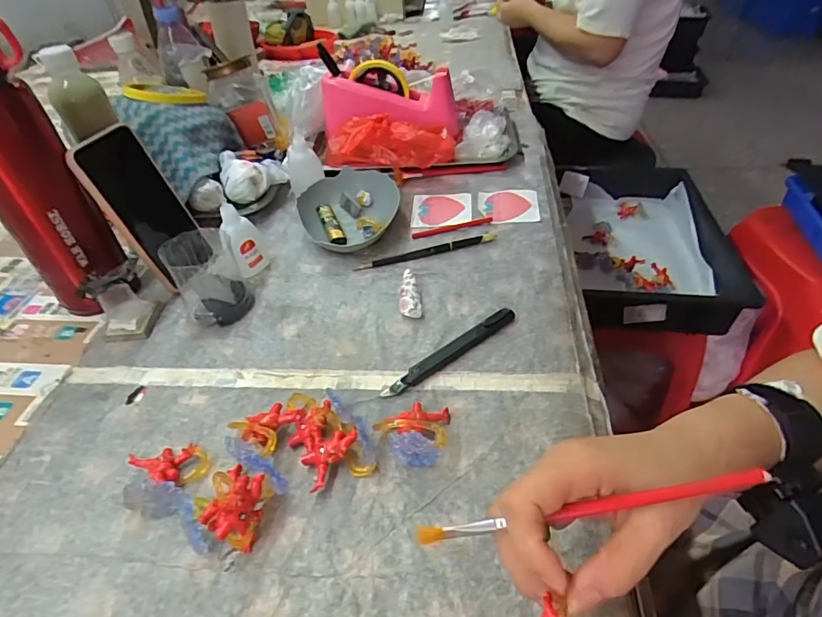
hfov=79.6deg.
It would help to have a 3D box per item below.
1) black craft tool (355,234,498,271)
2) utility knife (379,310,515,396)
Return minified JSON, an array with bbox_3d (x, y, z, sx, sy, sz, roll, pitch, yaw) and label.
[{"bbox_3d":[0.018,-0.064,0.547,0.160,0.006,0.016,-13,43,-10],"label":"black craft tool"},{"bbox_3d":[0.036,0.038,0.433,0.141,0.012,0.015,-28,47,-24],"label":"utility knife"}]

